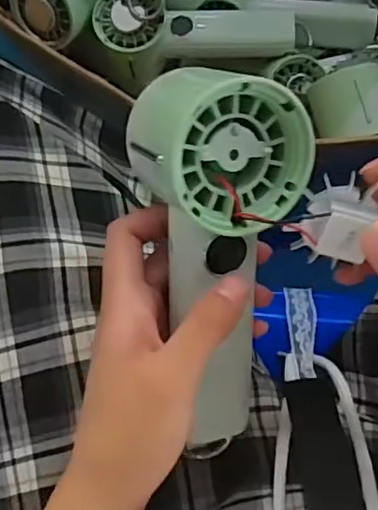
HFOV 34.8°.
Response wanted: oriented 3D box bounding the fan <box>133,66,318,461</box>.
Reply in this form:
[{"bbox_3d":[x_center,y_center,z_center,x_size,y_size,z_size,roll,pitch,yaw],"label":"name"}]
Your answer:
[{"bbox_3d":[0.015,0.016,0.277,0.070,0.037,0.193,1,118,7],"label":"fan"}]

